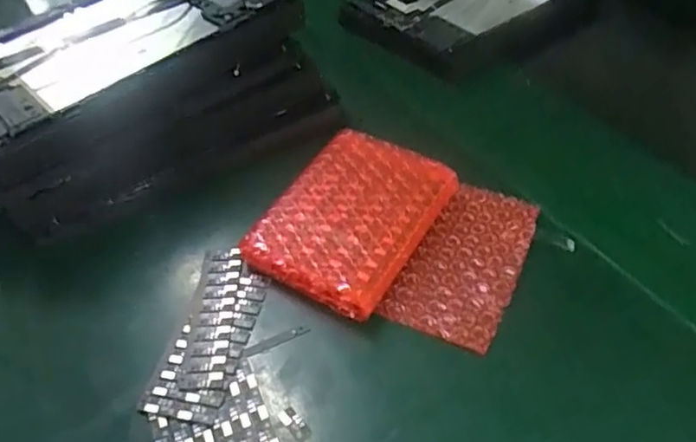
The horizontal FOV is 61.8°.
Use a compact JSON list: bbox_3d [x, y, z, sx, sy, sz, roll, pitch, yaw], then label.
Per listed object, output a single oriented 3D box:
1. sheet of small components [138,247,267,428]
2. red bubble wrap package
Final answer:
[{"bbox_3d":[-0.079,0.063,0.339,0.042,0.006,0.108,8,48,10],"label":"sheet of small components"},{"bbox_3d":[0.003,-0.003,0.374,0.089,0.029,0.119,23,52,22],"label":"red bubble wrap package"}]

